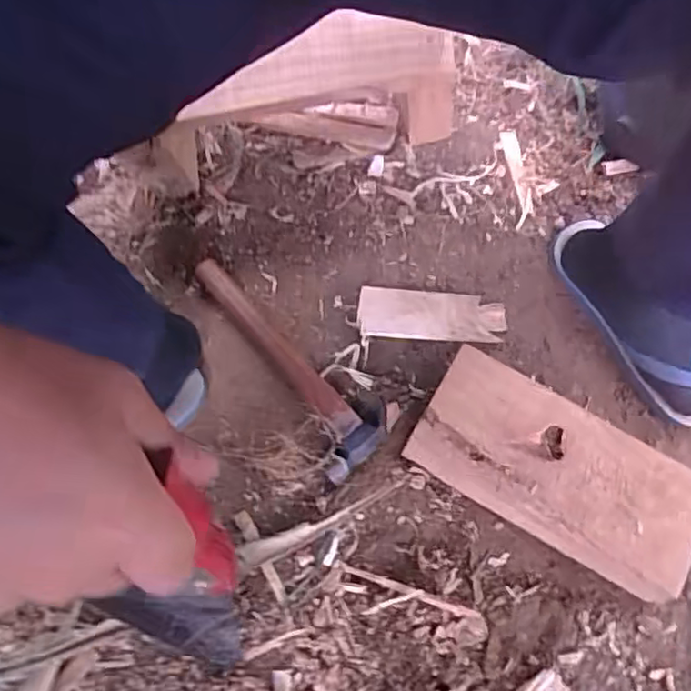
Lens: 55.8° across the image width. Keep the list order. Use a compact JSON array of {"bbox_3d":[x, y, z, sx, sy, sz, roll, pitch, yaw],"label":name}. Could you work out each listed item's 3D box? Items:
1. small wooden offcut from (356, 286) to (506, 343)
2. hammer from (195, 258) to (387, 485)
[{"bbox_3d":[0.092,-0.034,0.696,0.154,0.013,0.058,3,63,4],"label":"small wooden offcut"},{"bbox_3d":[-0.065,0.007,0.676,0.078,0.023,0.274,-37,67,-15],"label":"hammer"}]

